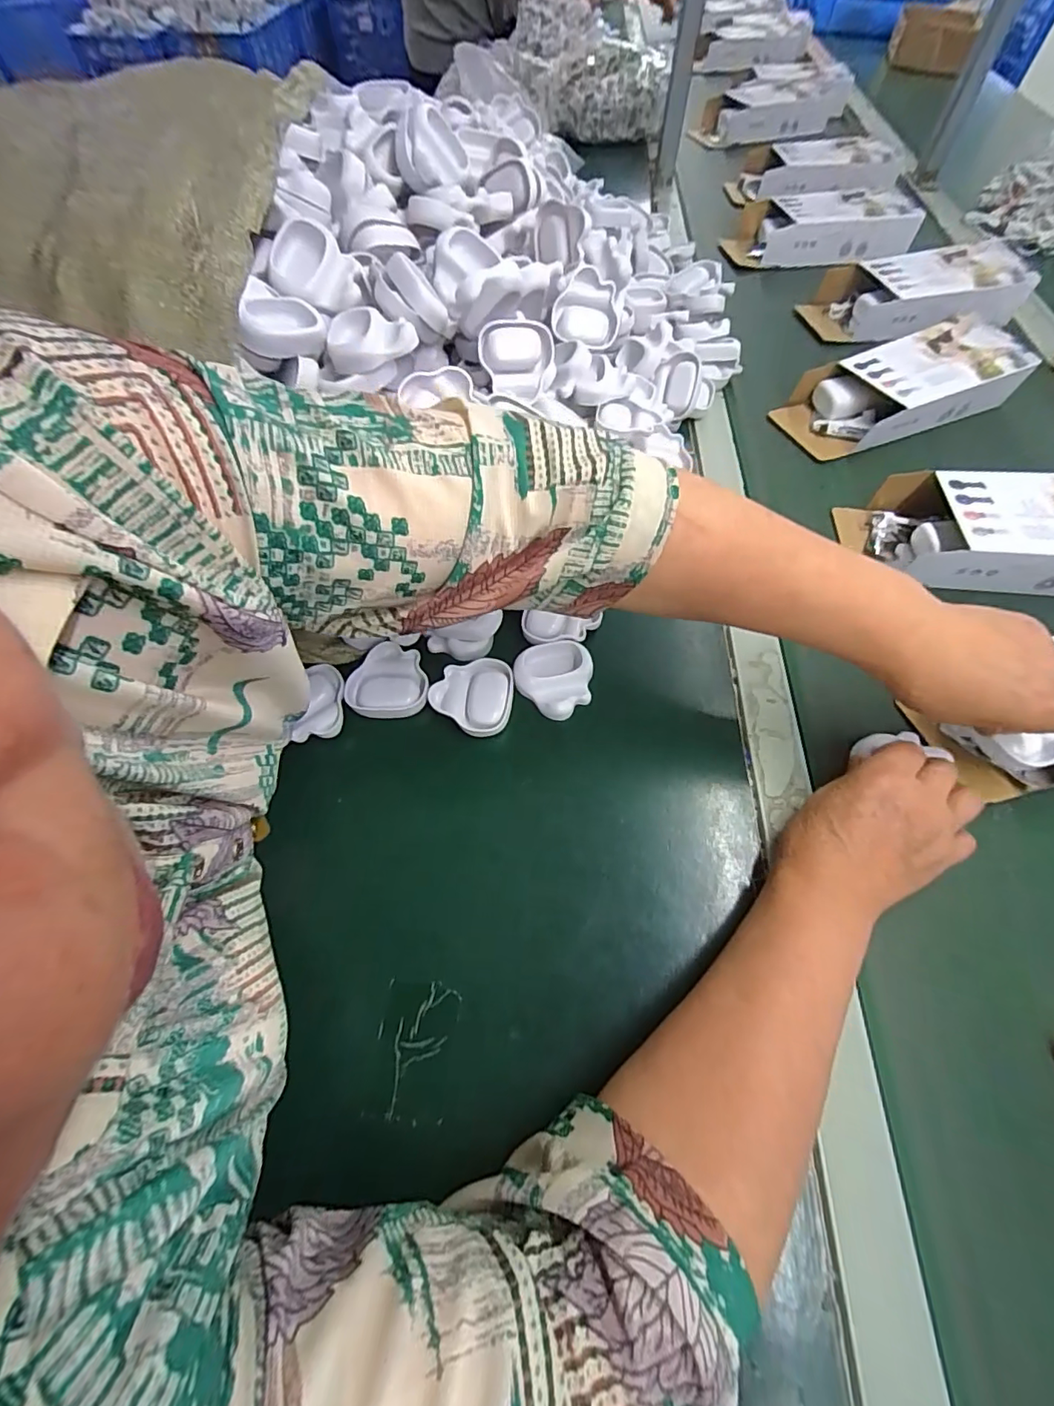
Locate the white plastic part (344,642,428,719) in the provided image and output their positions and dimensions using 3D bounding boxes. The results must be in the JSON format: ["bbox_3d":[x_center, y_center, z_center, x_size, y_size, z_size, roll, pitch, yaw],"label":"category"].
[{"bbox_3d":[-0.110,-0.020,0.416,0.063,0.013,0.064,5,61,-1],"label":"white plastic part"}]

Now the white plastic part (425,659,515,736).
[{"bbox_3d":[-0.043,-0.005,0.405,0.062,0.010,0.063,6,61,0],"label":"white plastic part"}]

